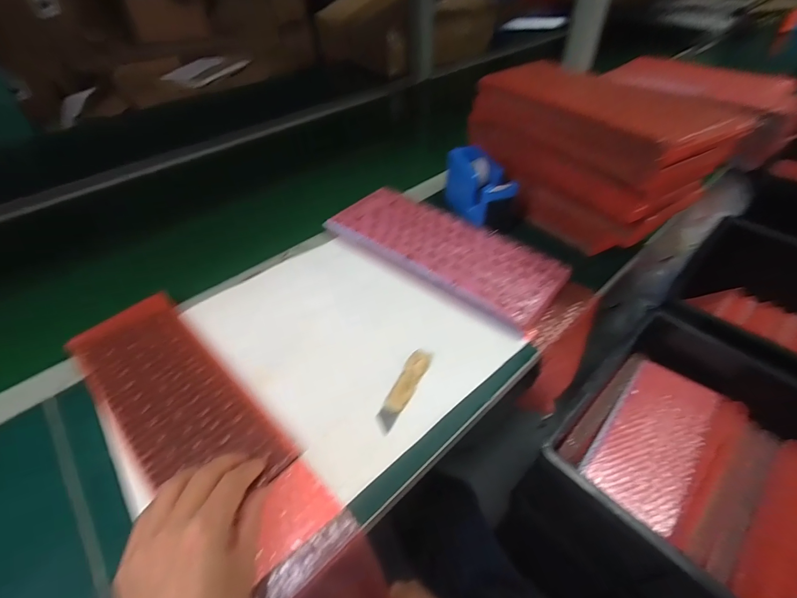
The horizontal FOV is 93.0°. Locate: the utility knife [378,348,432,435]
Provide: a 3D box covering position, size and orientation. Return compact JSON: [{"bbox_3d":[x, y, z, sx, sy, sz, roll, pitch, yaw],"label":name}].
[{"bbox_3d":[0.006,0.085,0.367,0.019,0.010,0.091,20,51,21],"label":"utility knife"}]

